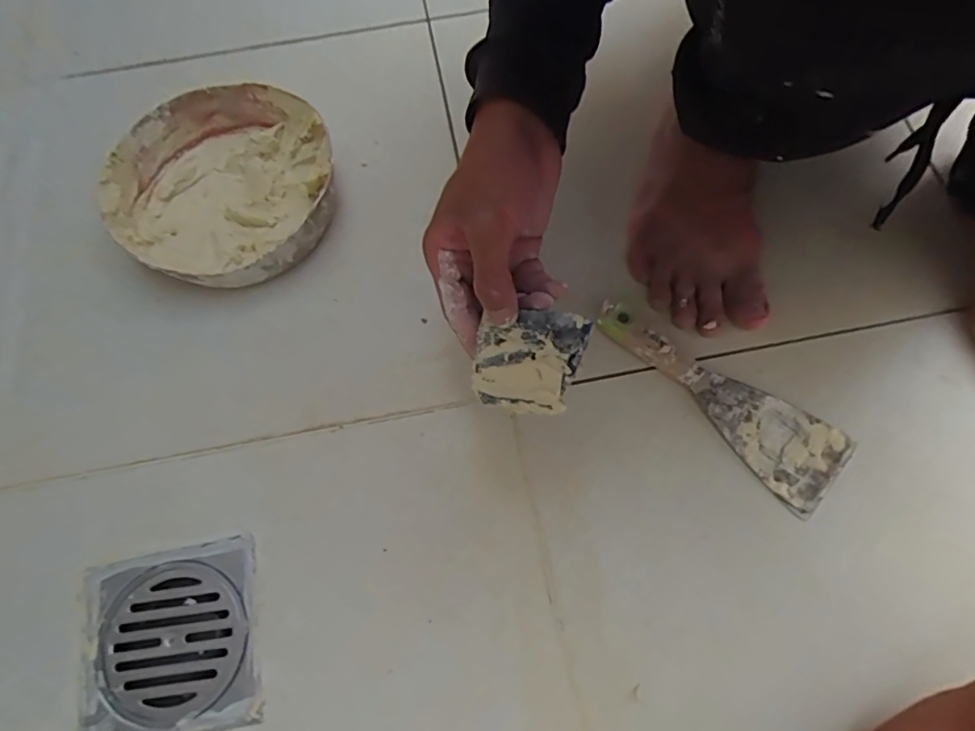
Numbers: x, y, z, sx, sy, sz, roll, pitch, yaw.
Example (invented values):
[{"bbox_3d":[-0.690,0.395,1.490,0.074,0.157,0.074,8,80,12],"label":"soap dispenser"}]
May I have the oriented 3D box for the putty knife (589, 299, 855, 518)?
[{"bbox_3d":[0.167,0.018,0.414,0.198,0.019,0.065,39,76,13],"label":"putty knife"}]

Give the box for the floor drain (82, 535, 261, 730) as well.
[{"bbox_3d":[-0.211,0.184,0.379,0.111,0.006,0.112,-11,71,-2],"label":"floor drain"}]

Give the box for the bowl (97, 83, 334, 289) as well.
[{"bbox_3d":[-0.211,-0.146,0.470,0.171,0.054,0.171,0,71,1],"label":"bowl"}]

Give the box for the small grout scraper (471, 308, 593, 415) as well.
[{"bbox_3d":[0.022,-0.004,0.336,0.064,0.007,0.060,10,74,27],"label":"small grout scraper"}]

